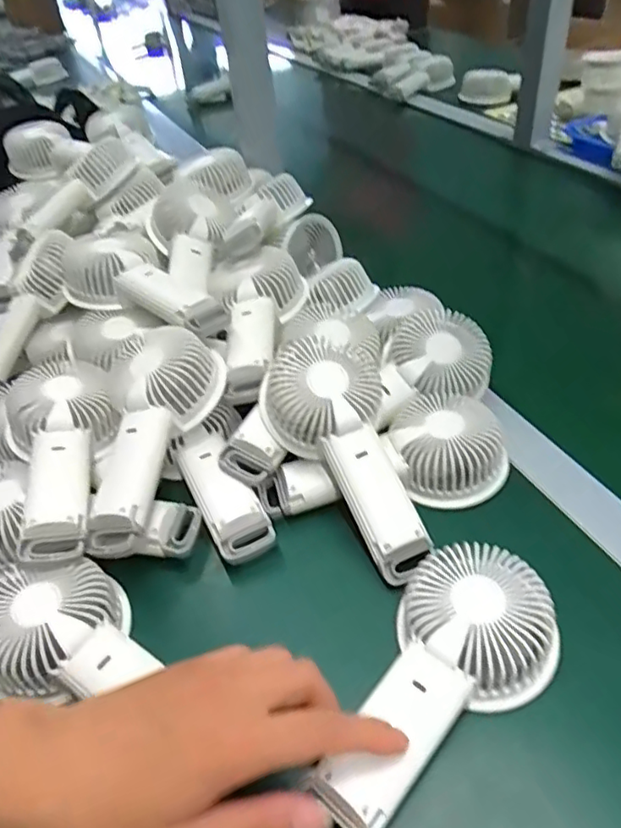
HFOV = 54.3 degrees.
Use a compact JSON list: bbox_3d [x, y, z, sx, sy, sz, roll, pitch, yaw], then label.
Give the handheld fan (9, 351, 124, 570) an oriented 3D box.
[{"bbox_3d":[-0.176,0.023,0.434,0.075,0.040,0.181,-17,42,-10],"label":"handheld fan"}]

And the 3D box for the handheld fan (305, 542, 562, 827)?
[{"bbox_3d":[0.065,0.147,0.323,0.080,0.038,0.169,28,59,34],"label":"handheld fan"}]

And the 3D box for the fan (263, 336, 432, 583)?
[{"bbox_3d":[0.035,0.025,0.423,0.093,0.050,0.177,-21,68,-14],"label":"fan"}]

